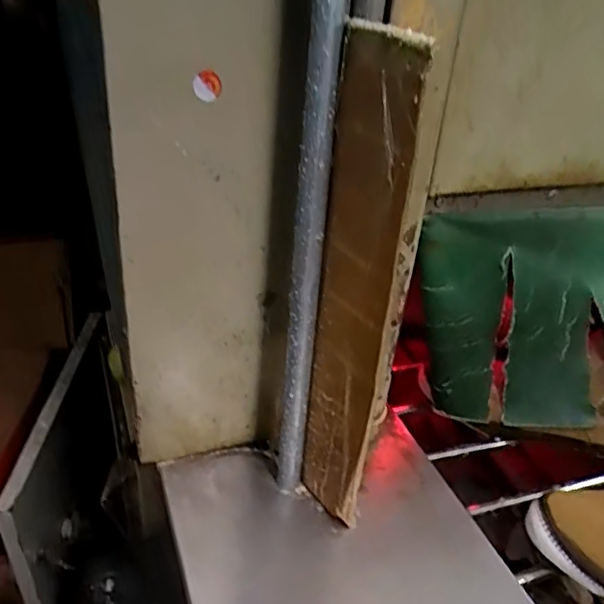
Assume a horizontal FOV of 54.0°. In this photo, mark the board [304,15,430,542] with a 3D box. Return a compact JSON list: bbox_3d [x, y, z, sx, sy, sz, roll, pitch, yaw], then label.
[{"bbox_3d":[0.036,0.013,0.398,0.010,0.354,0.077,-12,32,-27],"label":"board"}]

